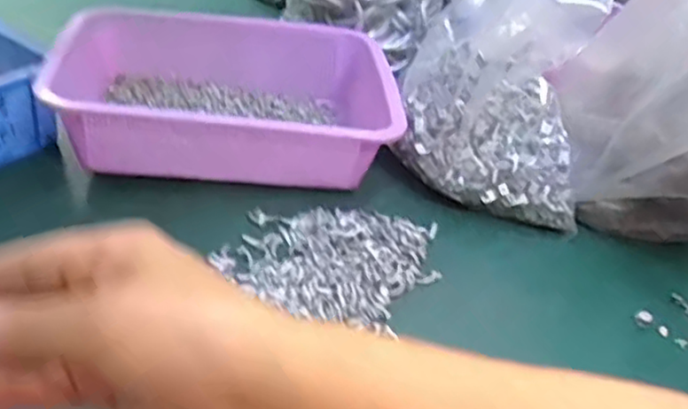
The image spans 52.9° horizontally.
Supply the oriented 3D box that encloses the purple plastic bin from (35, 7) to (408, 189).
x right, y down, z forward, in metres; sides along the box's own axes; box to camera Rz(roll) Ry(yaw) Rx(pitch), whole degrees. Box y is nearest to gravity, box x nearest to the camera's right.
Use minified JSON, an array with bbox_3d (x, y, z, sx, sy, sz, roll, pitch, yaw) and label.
[{"bbox_3d":[-0.110,-0.104,0.666,0.301,0.088,0.233,2,37,-9],"label":"purple plastic bin"}]

